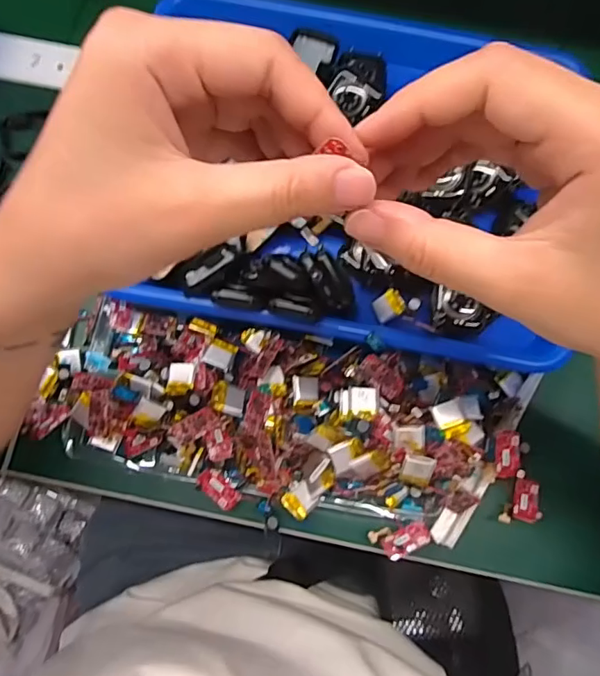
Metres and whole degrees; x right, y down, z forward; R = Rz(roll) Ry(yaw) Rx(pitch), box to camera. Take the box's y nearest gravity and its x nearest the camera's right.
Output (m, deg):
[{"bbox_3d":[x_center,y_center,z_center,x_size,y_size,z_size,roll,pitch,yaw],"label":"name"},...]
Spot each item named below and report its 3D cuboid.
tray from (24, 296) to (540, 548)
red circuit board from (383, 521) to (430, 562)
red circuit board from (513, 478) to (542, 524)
[{"bbox_3d":[-0.018,0.055,0.332,0.330,0.043,0.124,11,76,2],"label":"tray"},{"bbox_3d":[0.067,0.128,0.324,0.030,0.006,0.014,-28,78,-7],"label":"red circuit board"},{"bbox_3d":[0.149,0.106,0.336,0.016,0.004,0.028,4,50,23],"label":"red circuit board"}]

